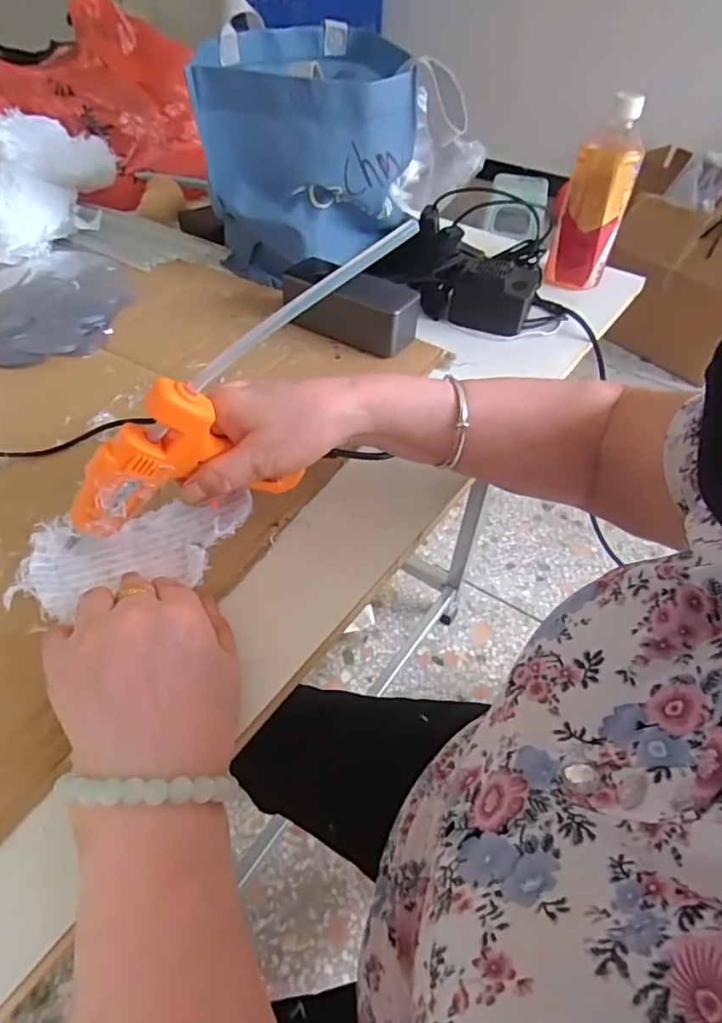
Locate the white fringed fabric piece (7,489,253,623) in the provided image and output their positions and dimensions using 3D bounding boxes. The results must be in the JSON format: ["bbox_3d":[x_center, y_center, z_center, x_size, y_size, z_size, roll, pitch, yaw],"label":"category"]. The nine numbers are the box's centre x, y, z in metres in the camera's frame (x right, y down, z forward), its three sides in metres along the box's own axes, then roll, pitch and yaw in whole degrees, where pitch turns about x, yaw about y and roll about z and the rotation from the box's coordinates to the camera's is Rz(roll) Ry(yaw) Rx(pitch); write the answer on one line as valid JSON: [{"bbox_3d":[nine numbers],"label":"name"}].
[{"bbox_3d":[-0.142,0.021,0.366,0.150,0.016,0.067,-19,51,-22],"label":"white fringed fabric piece"}]

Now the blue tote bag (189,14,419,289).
[{"bbox_3d":[-0.055,-0.363,0.604,0.196,0.207,0.192,1,44,-4],"label":"blue tote bag"}]

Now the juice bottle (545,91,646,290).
[{"bbox_3d":[0.254,-0.343,0.625,0.069,0.177,0.060,11,44,7],"label":"juice bottle"}]

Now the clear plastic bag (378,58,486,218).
[{"bbox_3d":[0.108,-0.500,0.752,0.167,0.189,0.042,-33,55,-32],"label":"clear plastic bag"}]

